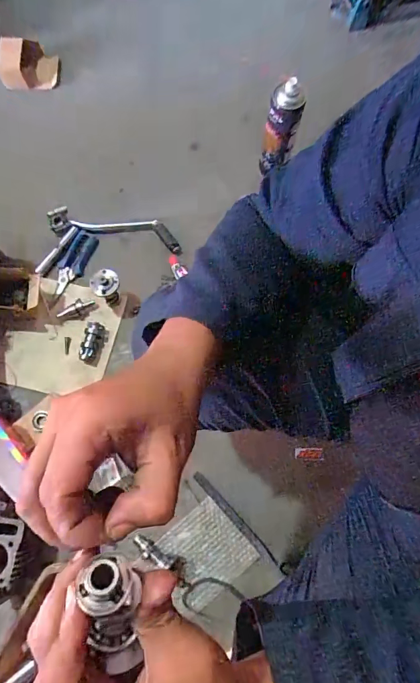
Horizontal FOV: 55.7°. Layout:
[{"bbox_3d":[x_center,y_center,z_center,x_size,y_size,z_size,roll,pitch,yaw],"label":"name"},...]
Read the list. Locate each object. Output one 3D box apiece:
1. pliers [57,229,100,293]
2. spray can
[{"bbox_3d":[-0.293,-0.170,0.852,0.055,0.018,0.139,23,75,6],"label":"pliers"},{"bbox_3d":[0.143,-0.429,0.805,0.057,0.185,0.068,24,75,6],"label":"spray can"}]

